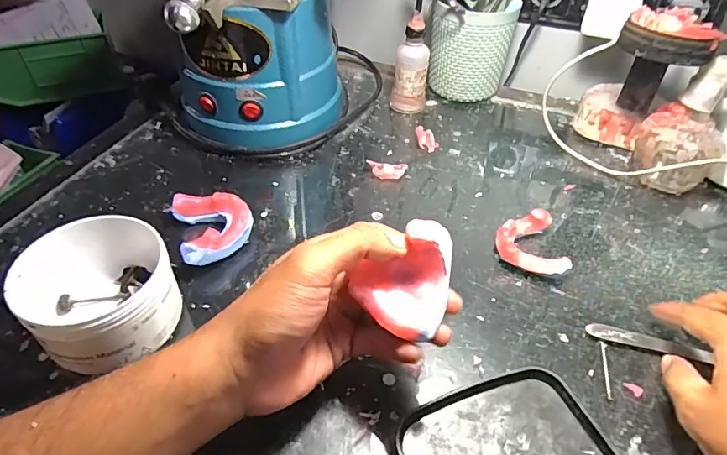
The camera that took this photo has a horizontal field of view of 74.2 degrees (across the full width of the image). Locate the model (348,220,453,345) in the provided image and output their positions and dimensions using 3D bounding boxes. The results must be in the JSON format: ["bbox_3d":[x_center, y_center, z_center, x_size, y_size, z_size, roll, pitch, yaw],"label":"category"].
[{"bbox_3d":[0.022,0.025,0.266,0.050,0.035,0.053,15,46,13],"label":"model"}]

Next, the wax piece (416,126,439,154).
[{"bbox_3d":[0.068,-0.094,0.516,0.021,0.012,0.033,-4,45,-6],"label":"wax piece"}]

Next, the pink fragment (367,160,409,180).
[{"bbox_3d":[0.023,-0.056,0.474,0.038,0.014,0.014,4,45,2],"label":"pink fragment"}]

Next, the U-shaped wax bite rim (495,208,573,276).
[{"bbox_3d":[0.137,0.016,0.398,0.051,0.023,0.060,-3,45,-5],"label":"U-shaped wax bite rim"}]

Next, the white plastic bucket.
[{"bbox_3d":[-0.176,0.046,0.327,0.090,0.062,0.091,1,44,-1],"label":"white plastic bucket"}]

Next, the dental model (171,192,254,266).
[{"bbox_3d":[-0.123,-0.001,0.402,0.059,0.030,0.074,-16,47,-18],"label":"dental model"}]

